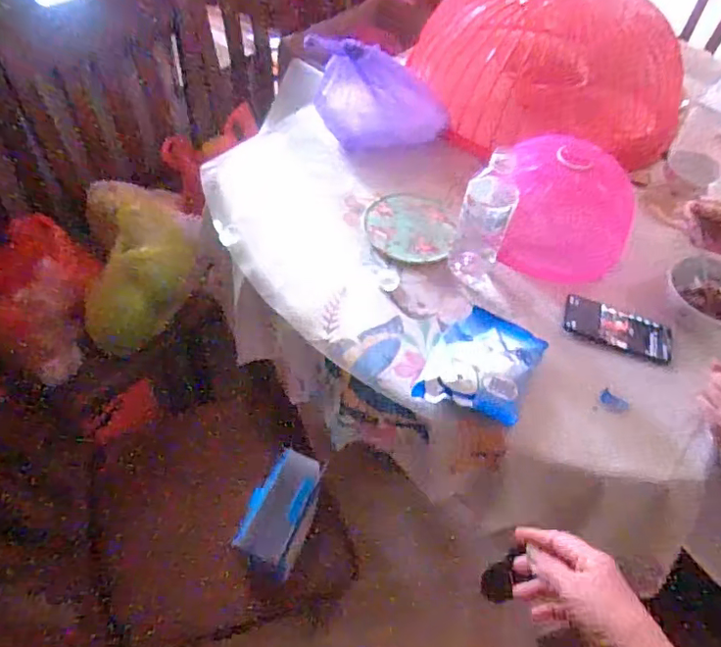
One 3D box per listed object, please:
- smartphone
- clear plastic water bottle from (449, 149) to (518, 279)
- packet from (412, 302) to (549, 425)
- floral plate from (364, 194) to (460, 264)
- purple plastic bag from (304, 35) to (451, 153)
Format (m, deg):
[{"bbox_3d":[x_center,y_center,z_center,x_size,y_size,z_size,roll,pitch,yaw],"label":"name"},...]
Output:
[{"bbox_3d":[0.375,0.006,0.806,0.152,0.011,0.079,21,56,8],"label":"smartphone"},{"bbox_3d":[0.177,-0.150,0.787,0.070,0.192,0.074,20,56,7],"label":"clear plastic water bottle"},{"bbox_3d":[0.162,0.053,0.730,0.129,0.045,0.168,27,57,12],"label":"packet"},{"bbox_3d":[0.083,-0.156,0.893,0.139,0.024,0.148,3,55,-5],"label":"floral plate"},{"bbox_3d":[0.035,-0.402,0.978,0.235,0.135,0.127,-9,57,-13],"label":"purple plastic bag"}]

